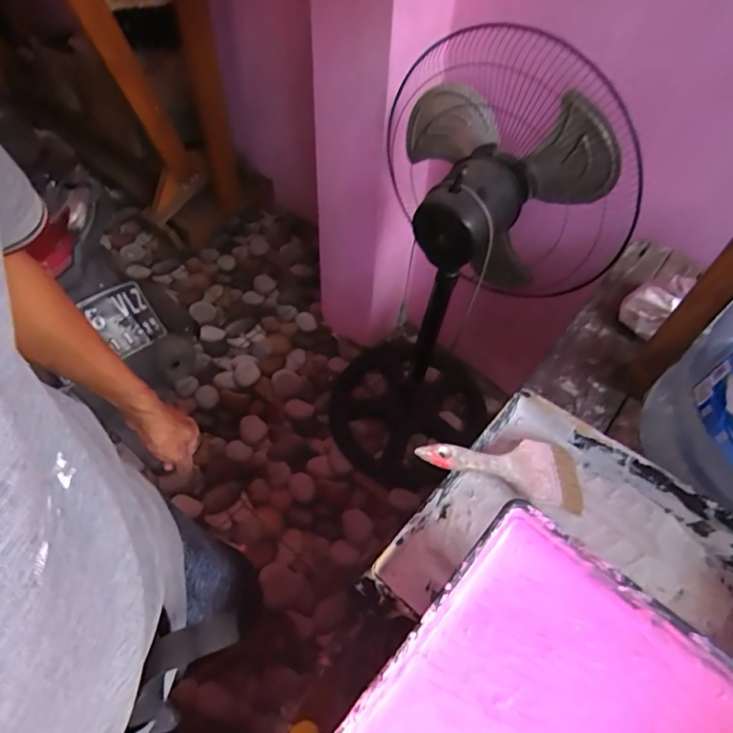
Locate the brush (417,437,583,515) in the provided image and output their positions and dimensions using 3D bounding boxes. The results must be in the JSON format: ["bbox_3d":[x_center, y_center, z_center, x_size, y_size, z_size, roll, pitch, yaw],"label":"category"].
[{"bbox_3d":[0.148,0.106,0.544,0.195,0.012,0.071,14,52,-14],"label":"brush"}]

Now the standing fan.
[{"bbox_3d":[0.151,-0.155,1.132,0.457,0.988,0.438,-22,58,-18],"label":"standing fan"}]

